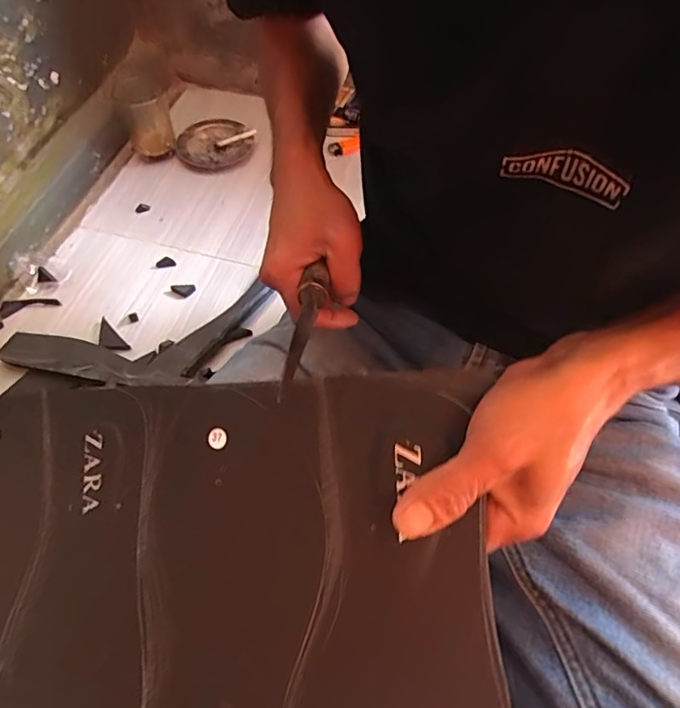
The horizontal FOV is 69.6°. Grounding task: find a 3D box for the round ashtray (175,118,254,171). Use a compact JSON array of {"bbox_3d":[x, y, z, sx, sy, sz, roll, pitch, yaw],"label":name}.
[{"bbox_3d":[-0.198,-0.333,0.776,0.117,0.019,0.108,-39,67,-21],"label":"round ashtray"}]

